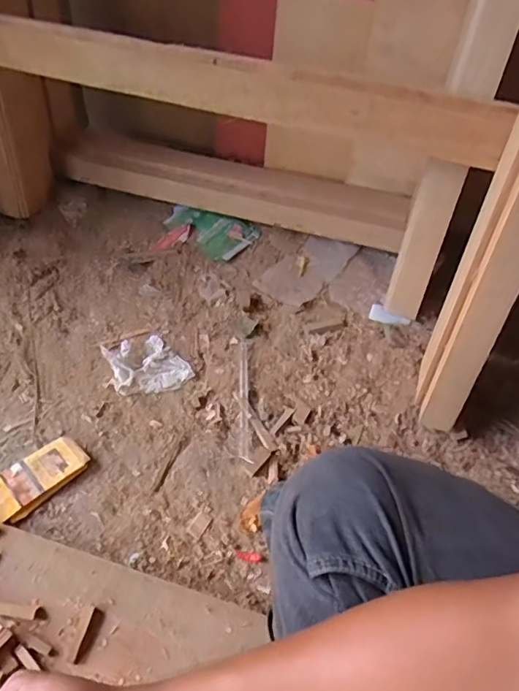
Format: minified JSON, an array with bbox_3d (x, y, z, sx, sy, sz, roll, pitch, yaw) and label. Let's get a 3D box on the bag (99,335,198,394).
[{"bbox_3d":[-0.158,0.021,0.761,0.107,0.030,0.102,-21,54,-18],"label":"bag"}]

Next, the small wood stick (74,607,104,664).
[{"bbox_3d":[-0.165,0.280,0.525,0.010,0.004,0.049,12,51,8],"label":"small wood stick"}]

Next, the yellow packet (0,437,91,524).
[{"bbox_3d":[-0.270,0.159,0.651,0.061,0.014,0.121,38,58,26],"label":"yellow packet"}]

